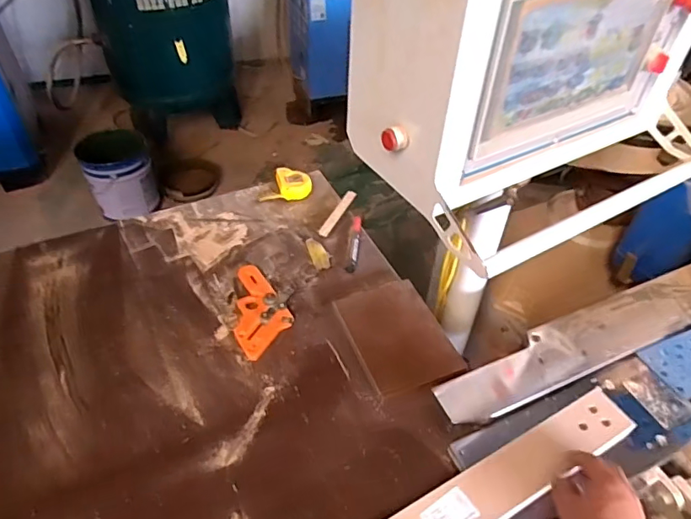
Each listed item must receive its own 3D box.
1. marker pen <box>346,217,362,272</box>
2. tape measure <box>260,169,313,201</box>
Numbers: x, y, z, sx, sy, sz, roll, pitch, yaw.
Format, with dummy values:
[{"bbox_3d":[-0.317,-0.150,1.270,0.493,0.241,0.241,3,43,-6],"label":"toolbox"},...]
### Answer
[{"bbox_3d":[0.016,-0.031,0.930,0.017,0.015,0.136,4,43,7],"label":"marker pen"},{"bbox_3d":[-0.121,-0.154,1.035,0.104,0.038,0.065,0,45,-2],"label":"tape measure"}]

